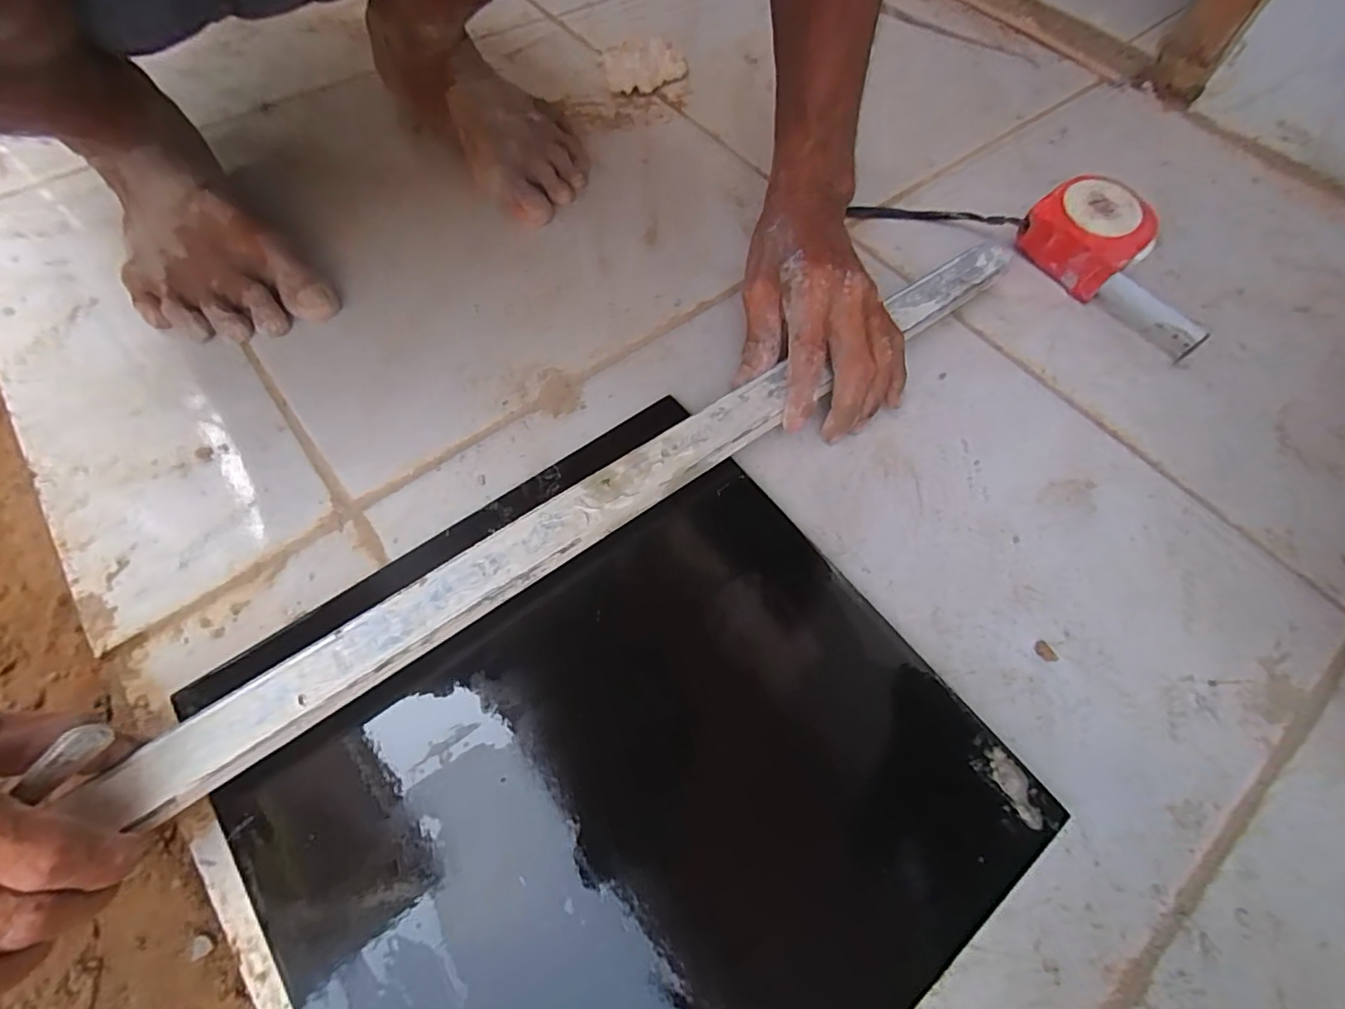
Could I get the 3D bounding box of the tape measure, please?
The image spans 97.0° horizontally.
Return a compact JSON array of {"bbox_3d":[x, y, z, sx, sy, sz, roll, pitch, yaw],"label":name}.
[{"bbox_3d":[0.333,-0.181,0.435,0.146,0.046,0.083,41,69,18],"label":"tape measure"}]

